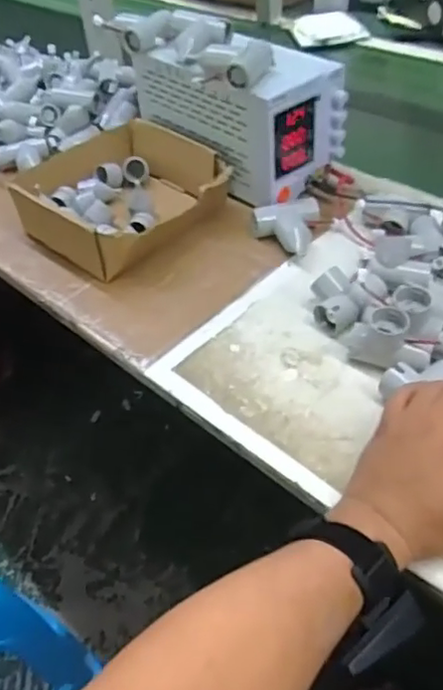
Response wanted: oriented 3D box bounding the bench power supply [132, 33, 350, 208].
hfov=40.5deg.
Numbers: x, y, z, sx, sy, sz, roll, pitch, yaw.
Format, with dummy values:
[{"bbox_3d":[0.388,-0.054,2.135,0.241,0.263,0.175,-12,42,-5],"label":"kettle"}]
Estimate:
[{"bbox_3d":[0.008,-0.297,0.772,0.272,0.170,0.122,30,55,31],"label":"bench power supply"}]

